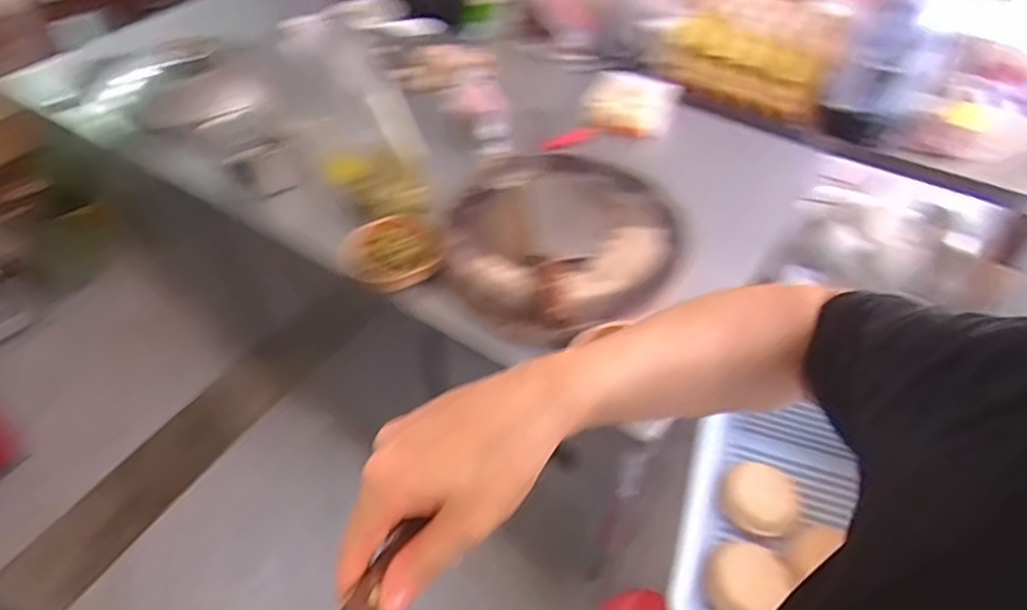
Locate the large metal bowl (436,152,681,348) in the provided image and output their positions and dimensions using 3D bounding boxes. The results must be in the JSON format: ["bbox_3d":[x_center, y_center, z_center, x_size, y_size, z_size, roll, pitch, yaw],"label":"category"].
[{"bbox_3d":[0.065,-0.104,0.866,0.332,0.082,0.351,0,47,0],"label":"large metal bowl"}]

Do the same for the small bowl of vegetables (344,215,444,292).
[{"bbox_3d":[-0.164,-0.067,0.838,0.122,0.041,0.125,0,47,0],"label":"small bowl of vegetables"}]

